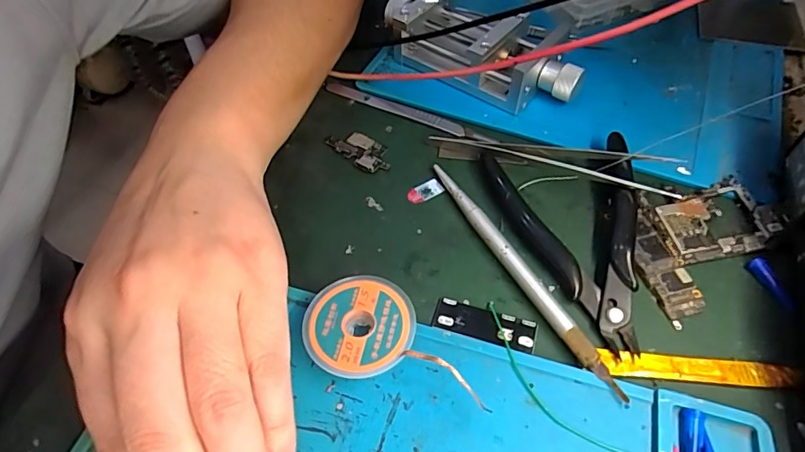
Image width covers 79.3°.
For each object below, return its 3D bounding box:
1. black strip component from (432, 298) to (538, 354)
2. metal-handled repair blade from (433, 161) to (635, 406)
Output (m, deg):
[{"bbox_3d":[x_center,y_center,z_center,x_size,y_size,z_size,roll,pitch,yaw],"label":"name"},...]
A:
[{"bbox_3d":[0.036,0.043,0.213,0.044,0.004,0.015,14,54,12],"label":"black strip component"},{"bbox_3d":[0.052,0.018,0.228,0.008,0.008,0.142,-24,55,-16],"label":"metal-handled repair blade"}]

